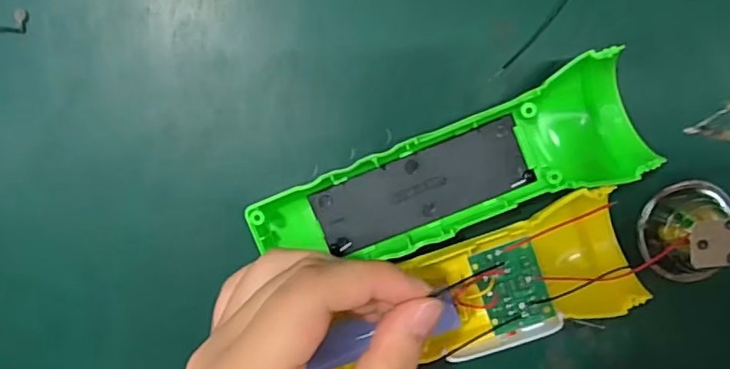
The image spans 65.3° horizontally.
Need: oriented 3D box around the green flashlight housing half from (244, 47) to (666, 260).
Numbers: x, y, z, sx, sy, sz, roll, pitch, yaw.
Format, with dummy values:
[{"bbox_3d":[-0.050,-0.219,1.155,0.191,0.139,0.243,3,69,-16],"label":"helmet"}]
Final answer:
[{"bbox_3d":[0.033,-0.004,0.237,0.161,0.026,0.047,-20,94,2],"label":"green flashlight housing half"}]

